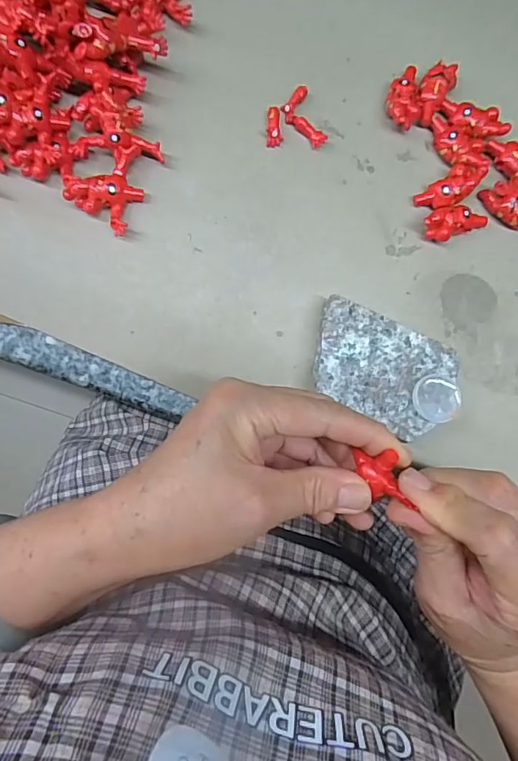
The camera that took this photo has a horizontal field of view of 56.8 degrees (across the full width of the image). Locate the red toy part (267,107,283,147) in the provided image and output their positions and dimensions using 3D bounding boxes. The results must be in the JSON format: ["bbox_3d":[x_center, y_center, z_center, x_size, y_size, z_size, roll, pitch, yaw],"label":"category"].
[{"bbox_3d":[0.009,-0.152,0.286,0.010,0.007,0.022,-2,87,-4],"label":"red toy part"}]

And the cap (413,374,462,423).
[{"bbox_3d":[0.099,0.010,0.268,0.025,0.004,0.026,0,83,1],"label":"cap"}]

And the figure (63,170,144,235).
[{"bbox_3d":[-0.088,-0.107,0.276,0.042,0.012,0.030,36,85,-1],"label":"figure"}]

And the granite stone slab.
[{"bbox_3d":[0.068,-0.007,0.280,0.078,0.023,0.056,25,86,-2],"label":"granite stone slab"}]

